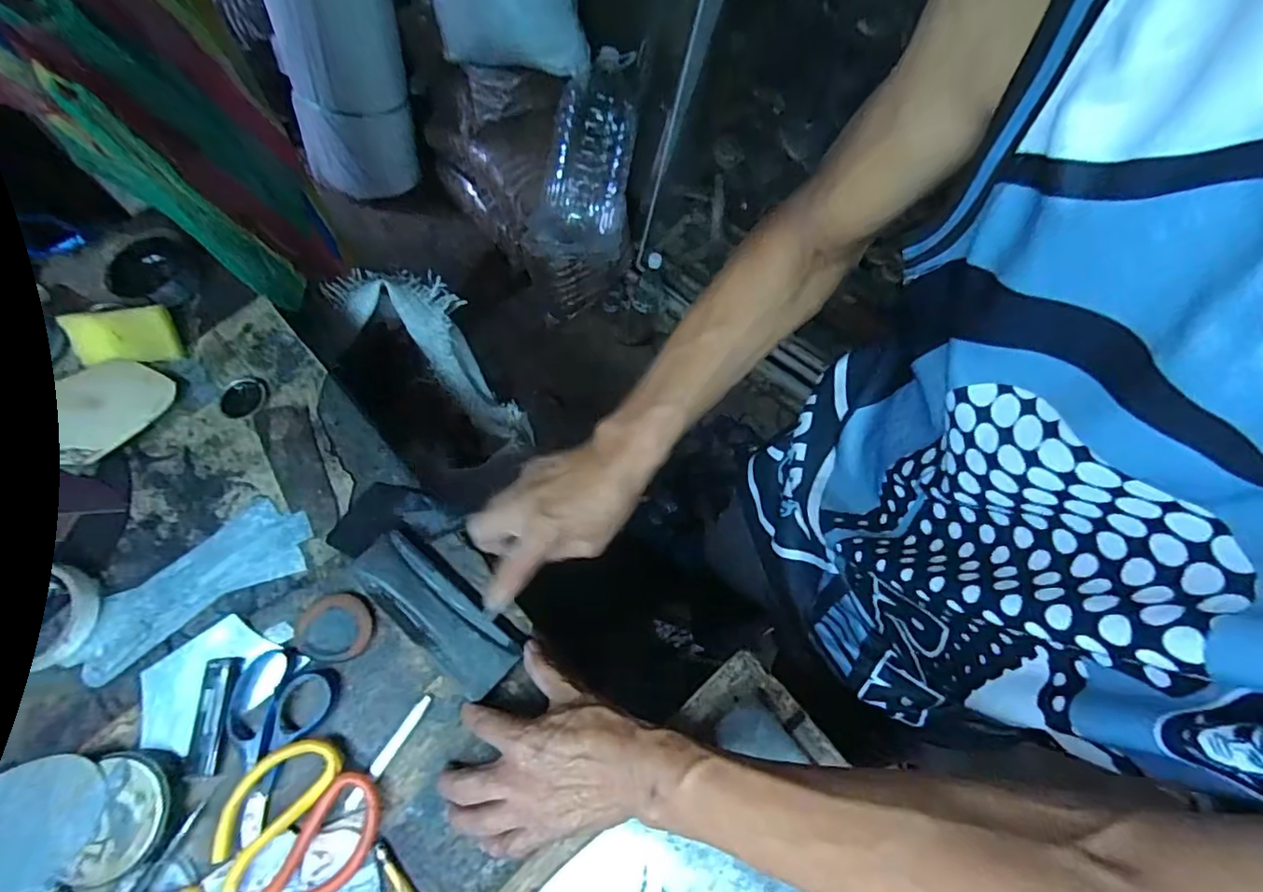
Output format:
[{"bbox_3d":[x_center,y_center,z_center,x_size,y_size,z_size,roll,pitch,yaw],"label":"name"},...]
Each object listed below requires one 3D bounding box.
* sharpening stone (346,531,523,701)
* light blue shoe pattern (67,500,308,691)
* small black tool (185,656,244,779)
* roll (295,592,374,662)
[{"bbox_3d":[-0.156,0.131,0.452,0.149,0.016,0.058,38,70,12],"label":"sharpening stone"},{"bbox_3d":[-0.366,0.112,0.479,0.186,0.004,0.076,-29,73,-17],"label":"light blue shoe pattern"},{"bbox_3d":[-0.309,0.199,0.419,0.025,0.007,0.079,1,67,-6],"label":"small black tool"},{"bbox_3d":[-0.236,0.142,0.447,0.059,0.015,0.051,4,67,-4],"label":"roll"}]

